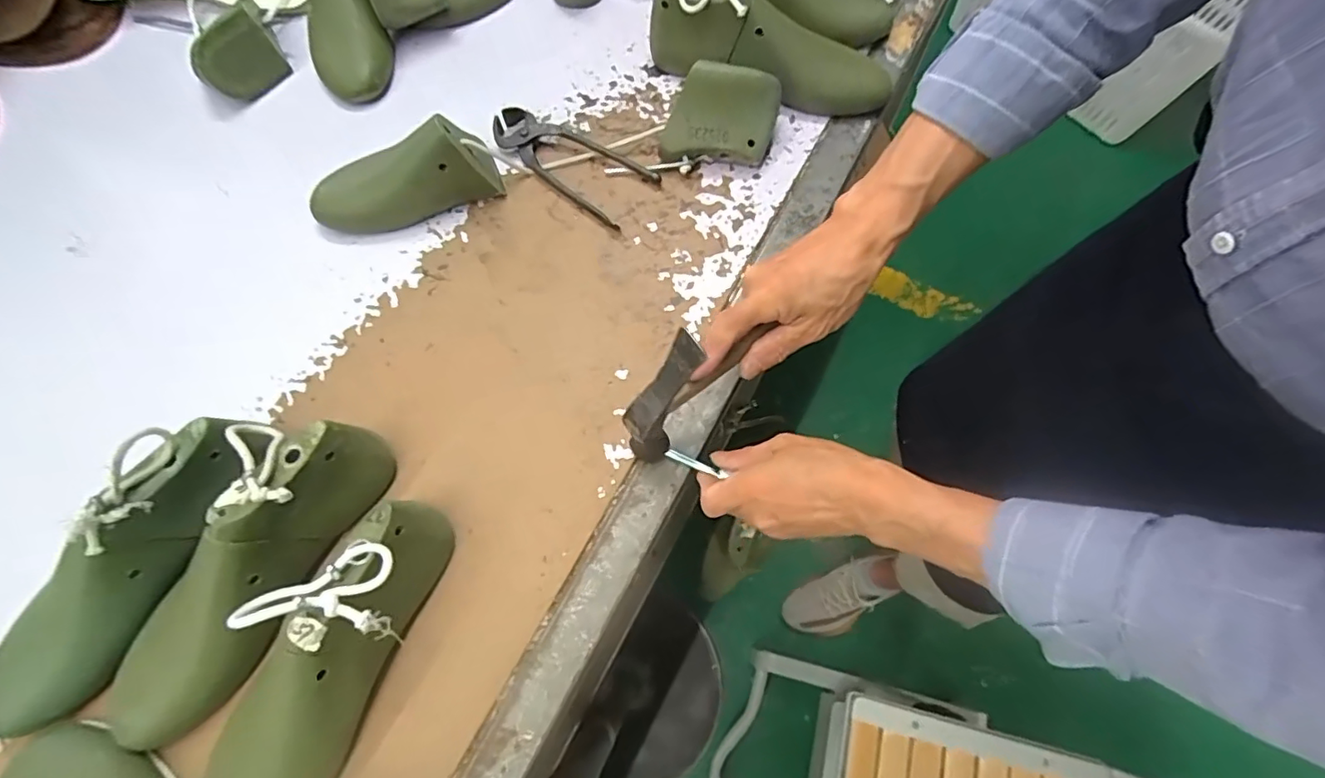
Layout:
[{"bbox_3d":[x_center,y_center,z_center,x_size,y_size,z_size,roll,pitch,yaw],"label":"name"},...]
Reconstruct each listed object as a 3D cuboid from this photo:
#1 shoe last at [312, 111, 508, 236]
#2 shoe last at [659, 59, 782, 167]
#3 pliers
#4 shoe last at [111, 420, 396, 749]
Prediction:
[{"bbox_3d":[-0.237,-0.190,0.502,0.166,0.071,0.061,-6,70,-1],"label":"shoe last"},{"bbox_3d":[0.053,-0.249,0.516,0.103,0.065,0.058,3,70,2],"label":"shoe last"},{"bbox_3d":[-0.090,-0.220,0.536,0.164,0.015,0.071,36,75,13],"label":"pliers"},{"bbox_3d":[-0.294,0.120,0.380,0.087,0.088,0.234,25,72,10],"label":"shoe last"}]

